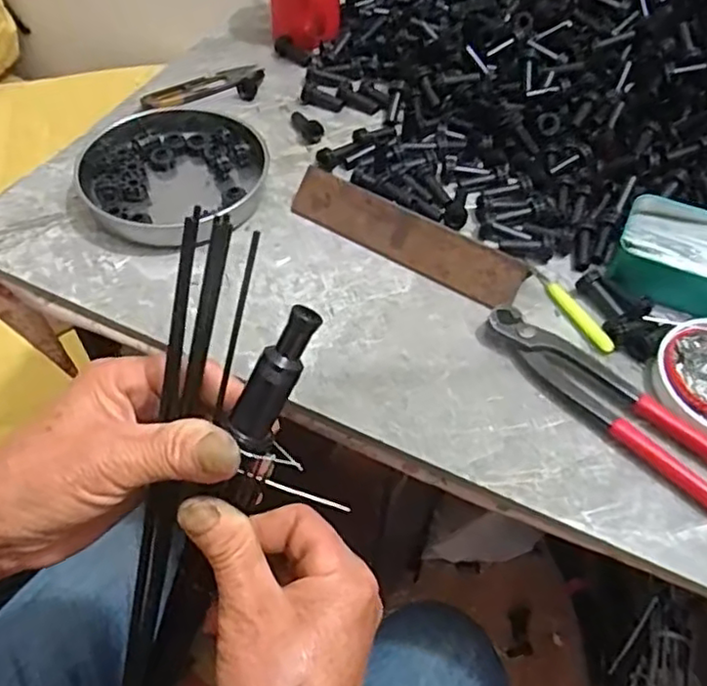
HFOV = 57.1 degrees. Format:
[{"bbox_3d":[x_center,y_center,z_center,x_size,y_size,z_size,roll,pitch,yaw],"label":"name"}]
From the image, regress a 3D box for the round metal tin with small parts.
[{"bbox_3d":[-0.136,-0.131,0.496,0.131,0.019,0.132,1,53,-1],"label":"round metal tin with small parts"}]

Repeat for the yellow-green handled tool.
[{"bbox_3d":[0.144,-0.028,0.439,0.009,0.008,0.092,-20,56,-16],"label":"yellow-green handled tool"}]

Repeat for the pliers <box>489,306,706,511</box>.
[{"bbox_3d":[0.163,0.040,0.384,0.037,0.013,0.194,-38,62,-26],"label":"pliers"}]

